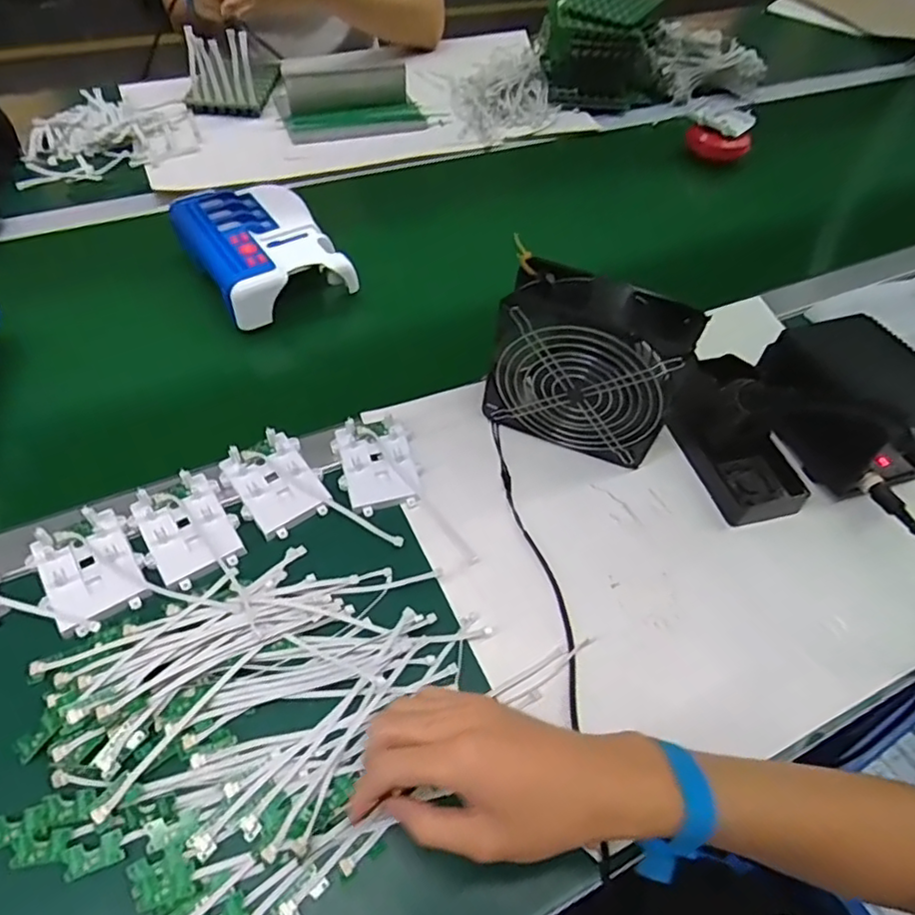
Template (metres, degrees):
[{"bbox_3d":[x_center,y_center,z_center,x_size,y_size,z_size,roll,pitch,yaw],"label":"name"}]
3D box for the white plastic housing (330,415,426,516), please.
[{"bbox_3d":[-0.068,0.005,0.532,0.067,0.029,0.082,-13,56,-14],"label":"white plastic housing"}]

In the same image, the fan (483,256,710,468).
[{"bbox_3d":[0.106,-0.072,0.525,0.150,0.156,0.064,19,54,8],"label":"fan"}]

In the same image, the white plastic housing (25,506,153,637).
[{"bbox_3d":[-0.272,0.080,0.451,0.067,0.020,0.082,-28,61,-24],"label":"white plastic housing"}]

